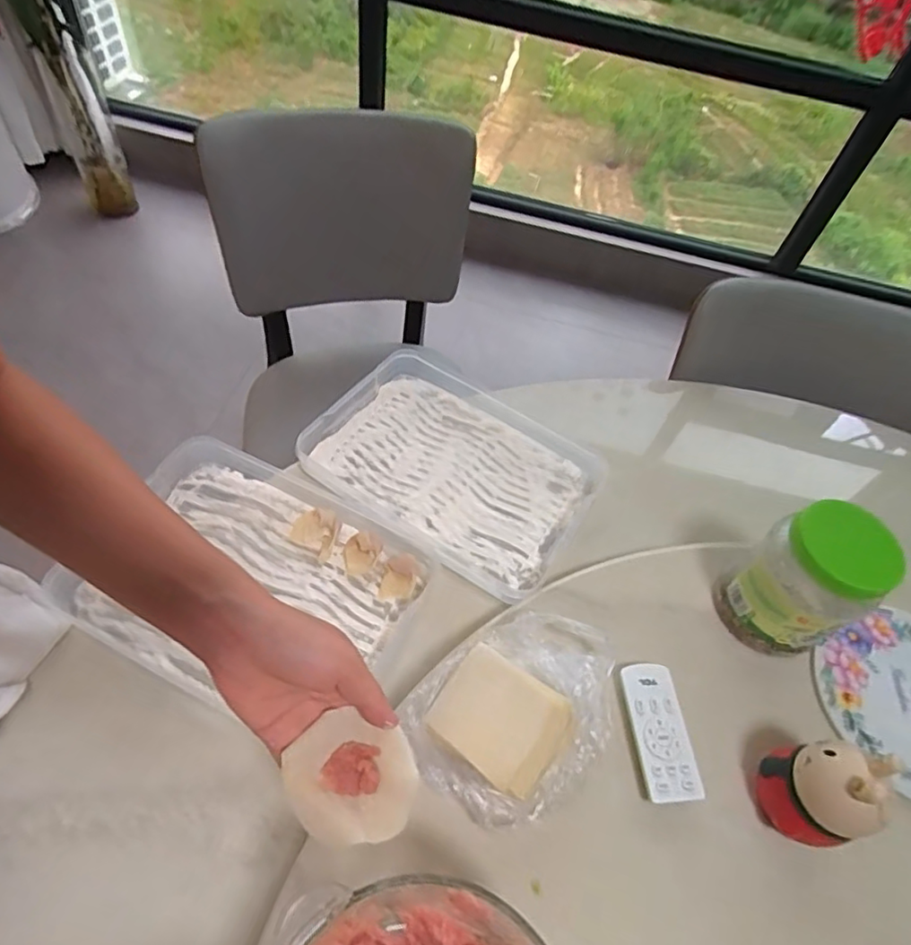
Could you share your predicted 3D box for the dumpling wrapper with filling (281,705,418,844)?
[{"bbox_3d":[-0.063,0.185,0.353,0.081,0.017,0.066,24,67,-13],"label":"dumpling wrapper with filling"}]

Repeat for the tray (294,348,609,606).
[{"bbox_3d":[0.000,-0.009,0.692,0.318,0.040,0.236,28,57,17],"label":"tray"}]

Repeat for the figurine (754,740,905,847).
[{"bbox_3d":[0.280,0.244,0.453,0.054,0.107,0.070,12,52,6],"label":"figurine"}]

